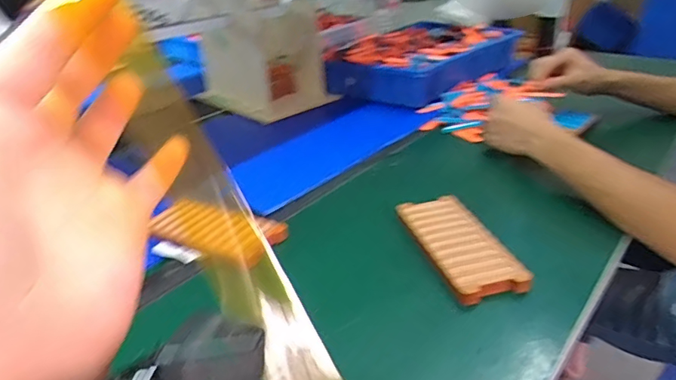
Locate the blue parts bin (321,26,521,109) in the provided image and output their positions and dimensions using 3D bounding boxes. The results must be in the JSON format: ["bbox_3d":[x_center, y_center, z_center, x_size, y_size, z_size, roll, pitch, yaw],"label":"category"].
[{"bbox_3d":[0.172,-0.286,1.066,0.277,0.091,0.376,20,37,39],"label":"blue parts bin"}]

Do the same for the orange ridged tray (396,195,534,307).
[{"bbox_3d":[0.129,0.058,0.530,0.081,0.018,0.168,-12,29,-12],"label":"orange ridged tray"}]

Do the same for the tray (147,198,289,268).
[{"bbox_3d":[-0.144,0.046,0.579,0.160,0.016,0.069,13,50,23],"label":"tray"}]

